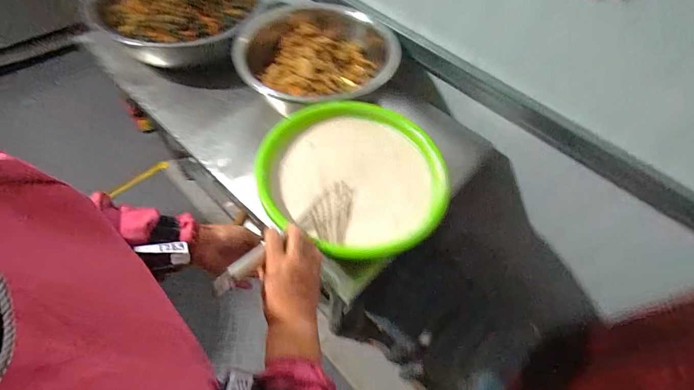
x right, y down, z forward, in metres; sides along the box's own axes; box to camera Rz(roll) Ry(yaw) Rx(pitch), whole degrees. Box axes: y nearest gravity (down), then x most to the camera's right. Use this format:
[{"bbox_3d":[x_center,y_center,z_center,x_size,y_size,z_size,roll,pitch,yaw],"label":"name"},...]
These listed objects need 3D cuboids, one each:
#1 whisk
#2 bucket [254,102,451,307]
[{"bbox_3d":[-0.078,0.067,0.550,0.085,0.064,0.335,33,31,17],"label":"whisk"},{"bbox_3d":[-0.002,-0.021,0.752,0.357,0.182,0.375,1,58,-2],"label":"bucket"}]

